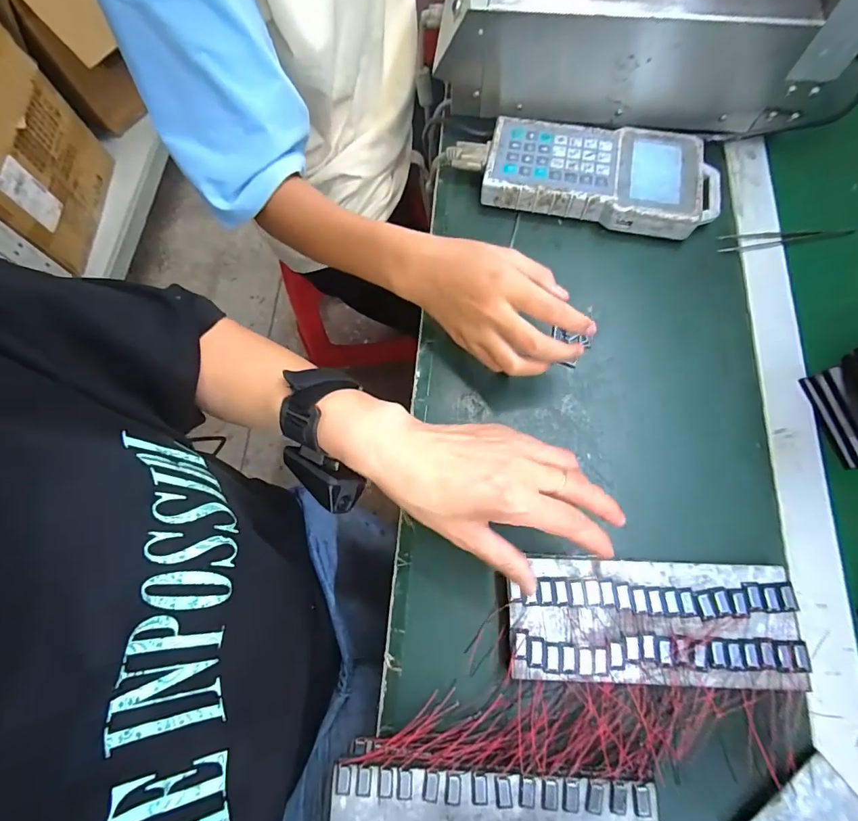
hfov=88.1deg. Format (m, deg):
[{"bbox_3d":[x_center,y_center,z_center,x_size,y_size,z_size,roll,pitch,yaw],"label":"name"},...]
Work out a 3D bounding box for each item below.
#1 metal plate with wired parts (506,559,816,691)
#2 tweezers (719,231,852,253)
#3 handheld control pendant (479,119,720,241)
[{"bbox_3d":[0.159,0.152,0.322,0.200,0.015,0.080,0,72,2],"label":"metal plate with wired parts"},{"bbox_3d":[0.349,-0.167,0.432,0.134,0.005,0.018,-5,72,0],"label":"tweezers"},{"bbox_3d":[0.173,-0.236,0.448,0.225,0.031,0.111,10,73,5],"label":"handheld control pendant"}]

